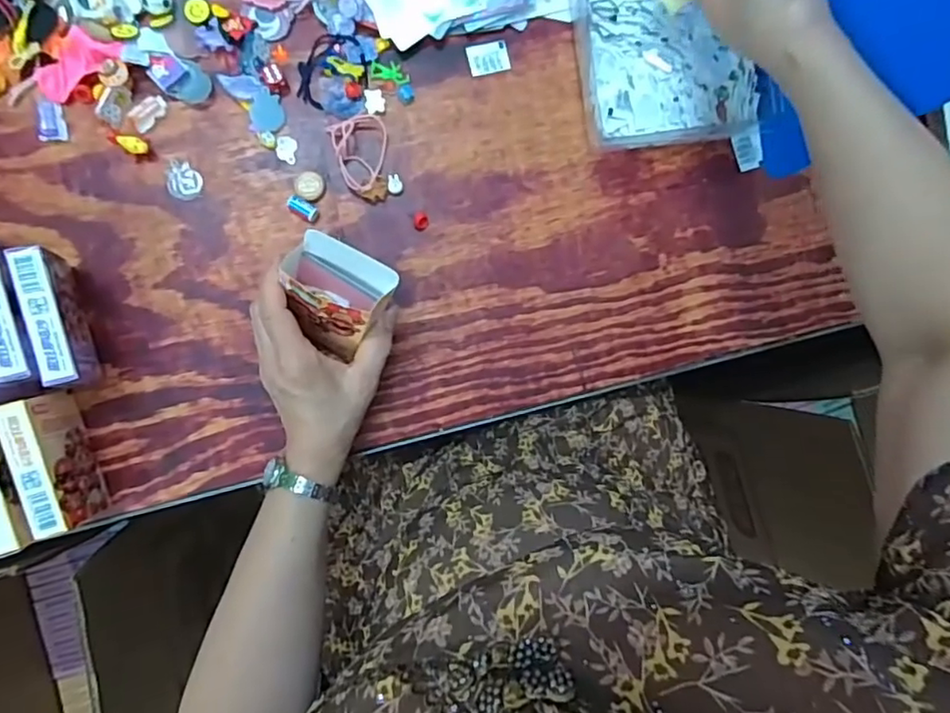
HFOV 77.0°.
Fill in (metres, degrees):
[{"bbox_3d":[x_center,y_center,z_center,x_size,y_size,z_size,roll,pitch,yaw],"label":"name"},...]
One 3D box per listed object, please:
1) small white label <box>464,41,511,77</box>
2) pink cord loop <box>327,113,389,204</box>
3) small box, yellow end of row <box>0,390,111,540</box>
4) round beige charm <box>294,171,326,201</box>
[{"bbox_3d":[0.011,-0.247,0.493,0.034,0.004,0.025,-18,93,-6],"label":"small white label"},{"bbox_3d":[-0.087,-0.157,0.473,0.042,0.012,0.067,-18,93,-6],"label":"pink cord loop"},{"bbox_3d":[-0.294,0.073,0.422,0.024,0.067,0.091,-16,93,-6],"label":"small box, yellow end of row"},{"bbox_3d":[-0.130,-0.135,0.472,0.023,0.005,0.022,0,91,-7],"label":"round beige charm"}]

